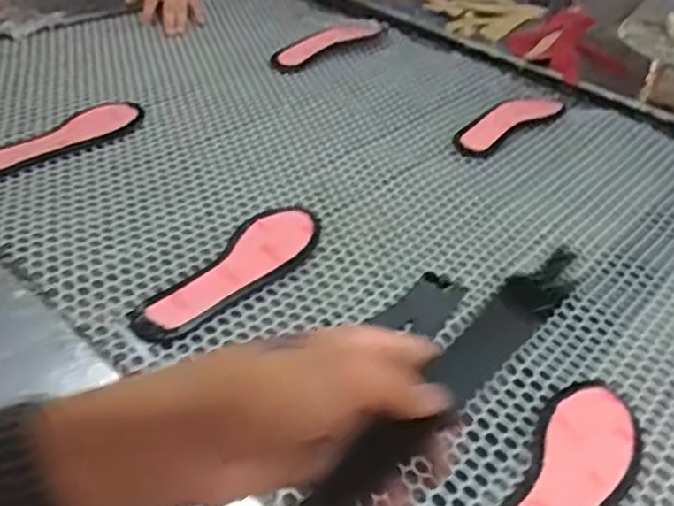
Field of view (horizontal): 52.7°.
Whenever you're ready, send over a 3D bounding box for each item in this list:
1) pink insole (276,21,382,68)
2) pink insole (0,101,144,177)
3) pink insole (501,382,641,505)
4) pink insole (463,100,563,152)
[{"bbox_3d":[-0.012,-0.352,1.131,0.065,0.017,0.231,31,45,29],"label":"pink insole"},{"bbox_3d":[-0.325,-0.136,0.815,0.076,0.013,0.250,22,38,20],"label":"pink insole"},{"bbox_3d":[0.157,0.174,0.497,0.074,0.018,0.226,32,46,30],"label":"pink insole"},{"bbox_3d":[0.247,-0.192,0.974,0.213,0.005,0.058,-27,49,-34],"label":"pink insole"}]

